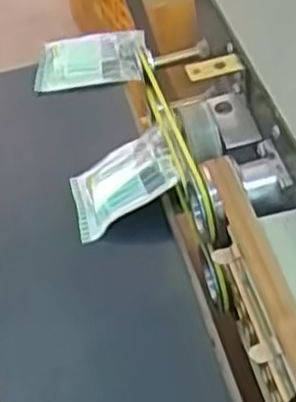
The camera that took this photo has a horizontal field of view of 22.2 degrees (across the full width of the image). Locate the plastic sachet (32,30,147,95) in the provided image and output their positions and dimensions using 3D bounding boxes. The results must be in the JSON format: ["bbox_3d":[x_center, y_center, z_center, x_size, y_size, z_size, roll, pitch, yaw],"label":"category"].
[{"bbox_3d":[-0.051,-0.130,0.691,0.095,0.018,0.068,-2,54,4],"label":"plastic sachet"}]

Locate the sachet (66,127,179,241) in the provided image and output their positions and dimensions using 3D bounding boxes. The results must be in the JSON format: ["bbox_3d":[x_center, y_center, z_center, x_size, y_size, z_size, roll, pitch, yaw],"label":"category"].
[{"bbox_3d":[-0.019,-0.013,0.555,0.088,0.008,0.065,-36,43,20],"label":"sachet"}]

